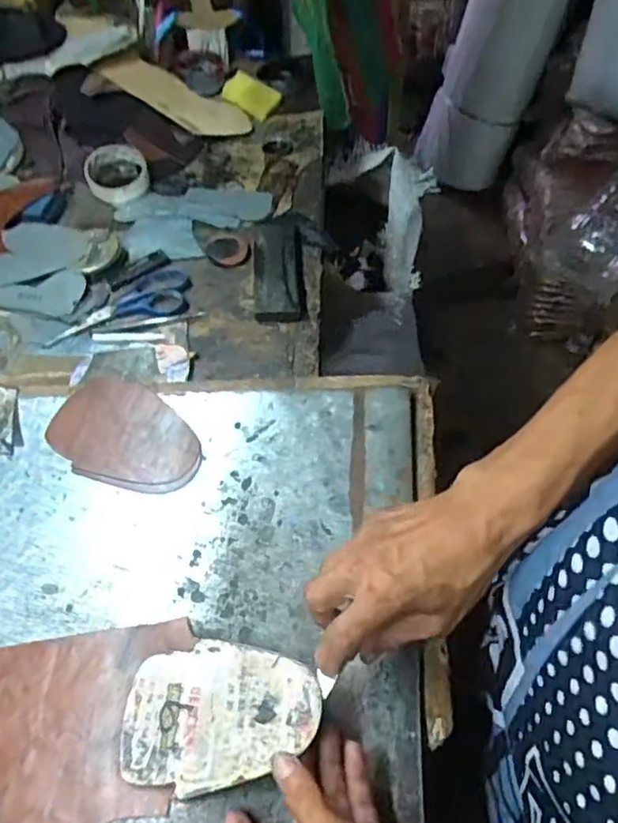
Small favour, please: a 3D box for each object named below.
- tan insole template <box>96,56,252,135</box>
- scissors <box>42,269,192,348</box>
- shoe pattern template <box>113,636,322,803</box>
[{"bbox_3d":[-0.200,-0.479,0.957,0.225,0.014,0.100,28,54,-3],"label":"tan insole template"},{"bbox_3d":[-0.222,-0.124,0.732,0.171,0.011,0.074,-16,56,-7],"label":"scissors"},{"bbox_3d":[-0.065,0.212,0.435,0.151,0.004,0.095,-4,55,28],"label":"shoe pattern template"}]

